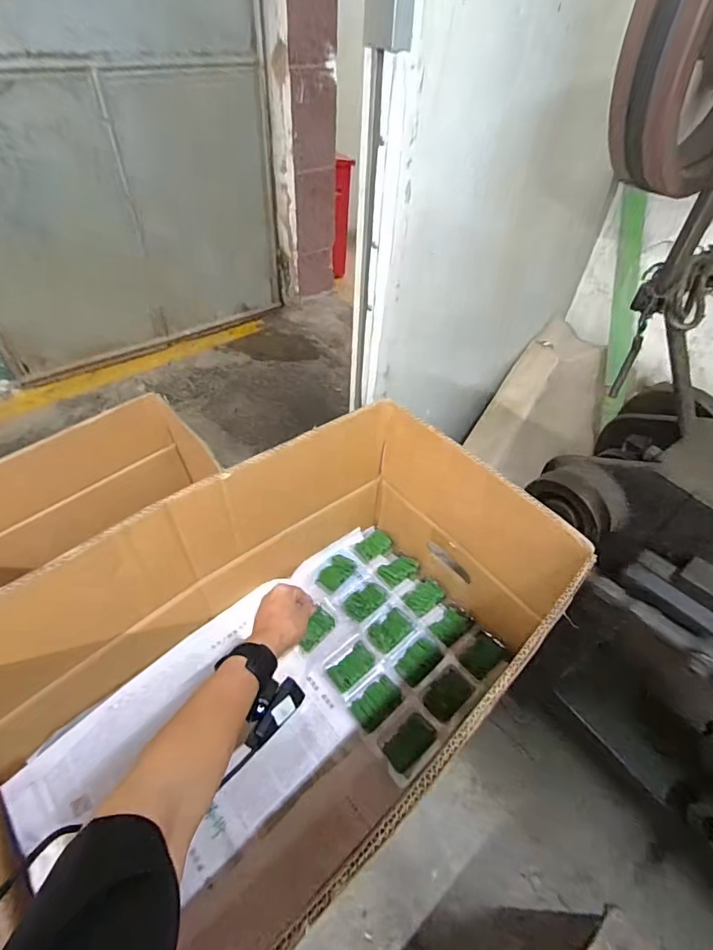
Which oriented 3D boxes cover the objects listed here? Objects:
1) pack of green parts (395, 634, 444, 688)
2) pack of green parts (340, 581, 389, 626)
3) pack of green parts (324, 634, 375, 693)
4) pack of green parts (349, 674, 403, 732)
[{"bbox_3d":[0.086,0.257,0.634,0.060,0.014,0.043,-34,57,-29],"label":"pack of green parts"},{"bbox_3d":[0.013,0.190,0.693,0.048,0.011,0.073,35,55,26],"label":"pack of green parts"},{"bbox_3d":[-0.008,0.257,0.626,0.065,0.012,0.046,-35,58,-30],"label":"pack of green parts"},{"bbox_3d":[0.027,0.294,0.593,0.066,0.014,0.040,-31,56,-27],"label":"pack of green parts"}]

